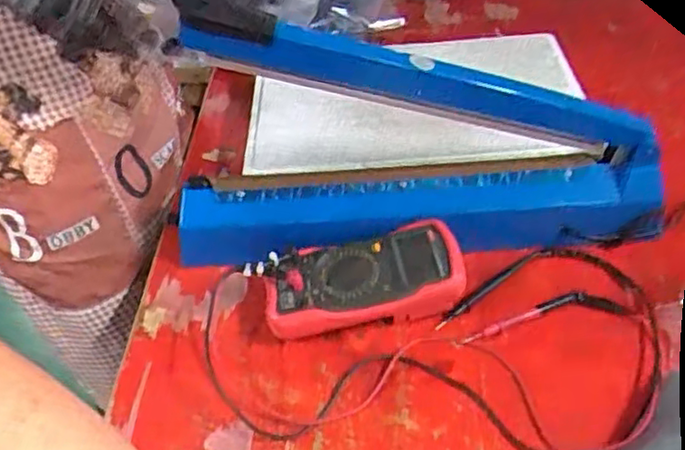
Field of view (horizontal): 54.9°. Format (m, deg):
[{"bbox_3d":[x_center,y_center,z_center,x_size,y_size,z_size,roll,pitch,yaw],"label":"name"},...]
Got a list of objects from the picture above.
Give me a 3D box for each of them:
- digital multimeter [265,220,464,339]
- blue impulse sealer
[{"bbox_3d":[0.022,0.058,0.671,0.200,0.053,0.098,-9,43,-2],"label":"digital multimeter"},{"bbox_3d":[0.070,-0.081,0.667,0.504,0.249,0.083,-3,43,5],"label":"blue impulse sealer"}]

